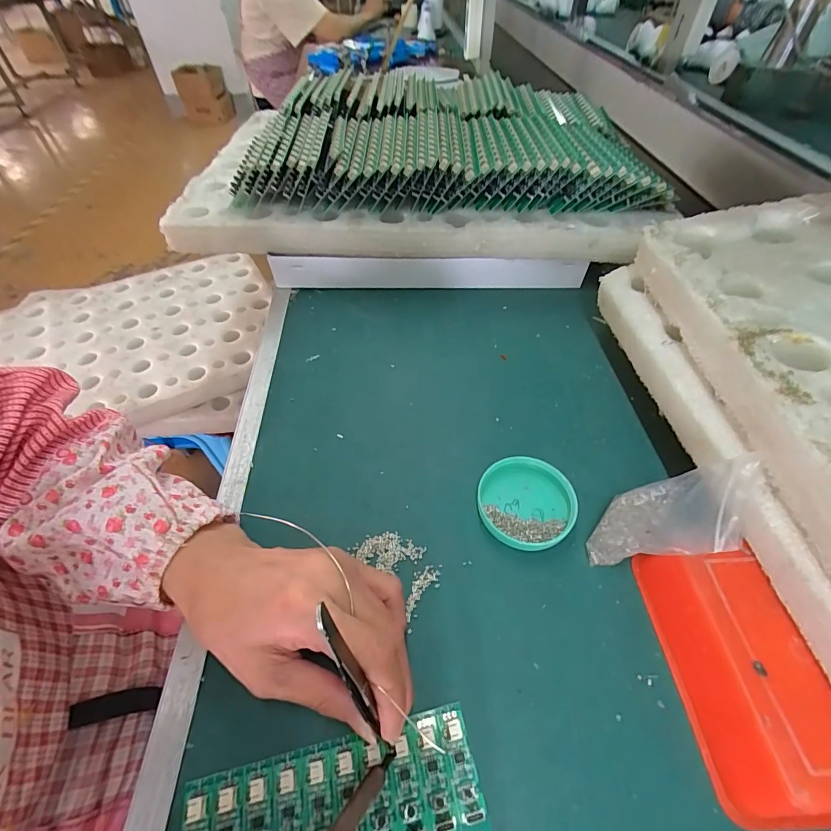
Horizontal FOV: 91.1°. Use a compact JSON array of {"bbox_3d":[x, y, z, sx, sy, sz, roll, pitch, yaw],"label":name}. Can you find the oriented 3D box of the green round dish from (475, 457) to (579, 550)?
[{"bbox_3d":[0.079,0.061,0.291,0.067,0.016,0.064,0,50,0],"label":"green round dish"}]

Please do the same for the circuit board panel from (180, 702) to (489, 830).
[{"bbox_3d":[-0.037,0.191,0.190,0.138,0.006,0.063,-10,51,-9],"label":"circuit board panel"}]

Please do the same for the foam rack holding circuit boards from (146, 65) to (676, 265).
[{"bbox_3d":[0.010,-0.330,0.519,0.538,0.092,0.353,1,50,1],"label":"foam rack holding circuit boards"}]

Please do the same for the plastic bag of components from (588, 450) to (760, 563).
[{"bbox_3d":[0.146,0.059,0.236,0.024,0.095,0.063,43,60,0],"label":"plastic bag of components"}]

